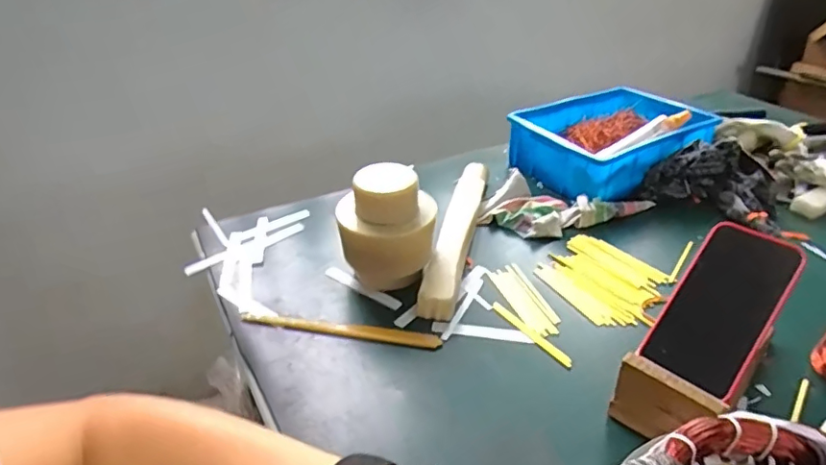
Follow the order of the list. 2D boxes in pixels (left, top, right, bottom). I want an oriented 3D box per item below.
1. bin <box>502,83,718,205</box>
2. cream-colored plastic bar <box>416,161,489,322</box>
[{"bbox_3d":[0.321,-0.148,0.891,0.303,0.092,0.209,-19,37,-26],"label":"bin"},{"bbox_3d":[0.060,-0.004,0.718,0.041,0.037,0.333,7,34,11],"label":"cream-colored plastic bar"}]

